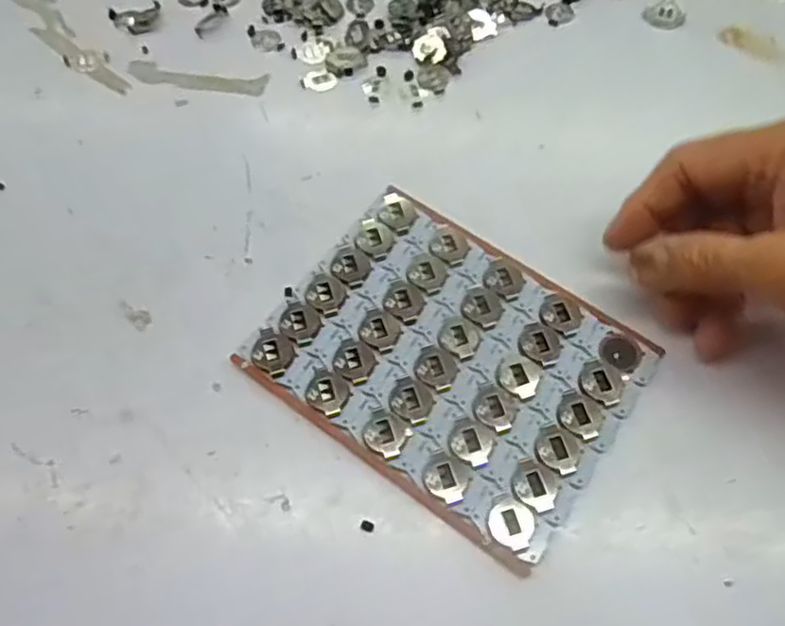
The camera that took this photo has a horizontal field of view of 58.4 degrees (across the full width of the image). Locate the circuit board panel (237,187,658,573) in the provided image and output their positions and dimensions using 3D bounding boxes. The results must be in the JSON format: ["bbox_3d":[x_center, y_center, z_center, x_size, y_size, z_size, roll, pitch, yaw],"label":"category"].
[{"bbox_3d":[0.025,0.018,0.302,0.145,0.009,0.114,34,68,15],"label":"circuit board panel"}]

